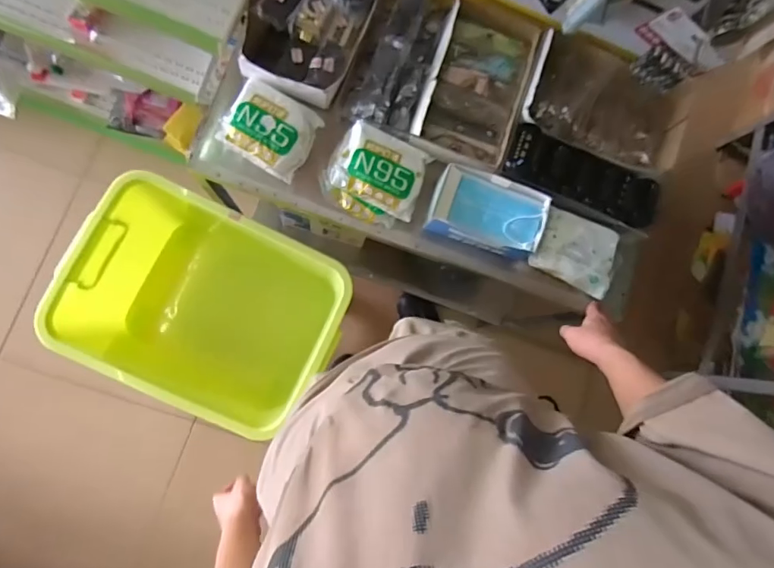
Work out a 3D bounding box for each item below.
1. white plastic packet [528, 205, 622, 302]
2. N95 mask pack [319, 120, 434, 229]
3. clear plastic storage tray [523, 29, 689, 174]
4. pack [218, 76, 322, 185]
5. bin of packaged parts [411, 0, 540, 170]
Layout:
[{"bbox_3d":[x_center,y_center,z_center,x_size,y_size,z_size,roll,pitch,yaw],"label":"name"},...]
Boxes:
[{"bbox_3d":[0.329,-0.059,0.786,0.144,0.029,0.119,22,81,-4],"label":"white plastic packet"},{"bbox_3d":[-0.021,-0.180,0.756,0.157,0.068,0.135,26,81,-4],"label":"N95 mask pack"},{"bbox_3d":[0.387,-0.310,0.799,0.287,0.086,0.153,22,81,-4],"label":"clear plastic storage tray"},{"bbox_3d":[-0.194,-0.253,0.746,0.136,0.037,0.120,28,81,-3],"label":"pack"},{"bbox_3d":[0.153,-0.340,0.800,0.162,0.050,0.276,19,81,-5],"label":"bin of packaged parts"}]

